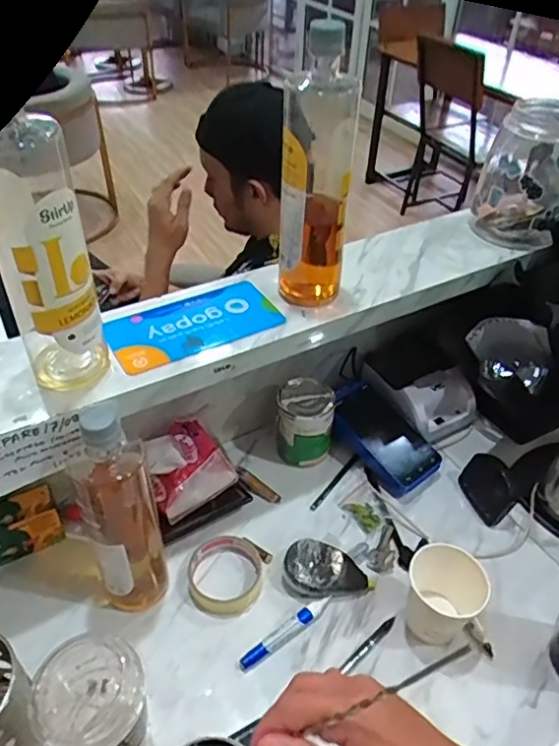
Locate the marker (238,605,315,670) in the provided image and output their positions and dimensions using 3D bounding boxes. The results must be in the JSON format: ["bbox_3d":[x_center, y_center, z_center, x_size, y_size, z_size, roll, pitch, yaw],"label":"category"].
[{"bbox_3d":[-0.004,0.279,0.613,0.092,0.016,0.016,-26,49,-29],"label":"marker"}]

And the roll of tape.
[{"bbox_3d":[-0.063,0.227,0.661,0.083,0.022,0.088,1,42,-1],"label":"roll of tape"}]

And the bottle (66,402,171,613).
[{"bbox_3d":[-0.158,0.141,0.572,0.077,0.263,0.070,1,42,-1],"label":"bottle"}]

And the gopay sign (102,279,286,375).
[{"bbox_3d":[-0.092,-0.054,0.618,0.176,0.011,0.106,-23,51,-25],"label":"gopay sign"}]

